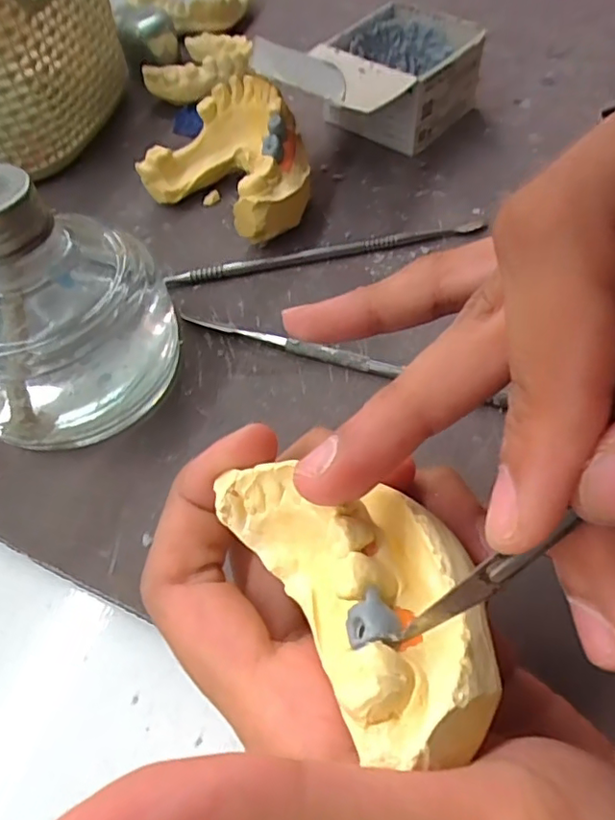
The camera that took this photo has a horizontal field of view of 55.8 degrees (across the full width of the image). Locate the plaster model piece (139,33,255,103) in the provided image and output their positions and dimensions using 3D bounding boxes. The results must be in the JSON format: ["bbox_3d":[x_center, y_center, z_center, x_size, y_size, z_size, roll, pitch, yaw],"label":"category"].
[{"bbox_3d":[-0.057,-0.183,0.308,0.054,0.020,0.054,-3,56,3],"label":"plaster model piece"}]

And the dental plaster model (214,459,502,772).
[{"bbox_3d":[0.010,0.029,0.103,0.031,0.021,0.061,-31,40,-16],"label":"dental plaster model"}]

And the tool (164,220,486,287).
[{"bbox_3d":[0.008,-0.065,0.236,0.130,0.007,0.007,-11,56,-3],"label":"tool"}]

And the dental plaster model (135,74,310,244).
[{"bbox_3d":[-0.029,-0.103,0.243,0.075,0.038,0.056,31,64,22],"label":"dental plaster model"}]

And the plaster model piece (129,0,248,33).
[{"bbox_3d":[-0.069,-0.245,0.343,0.071,0.021,0.053,-11,56,-3],"label":"plaster model piece"}]

